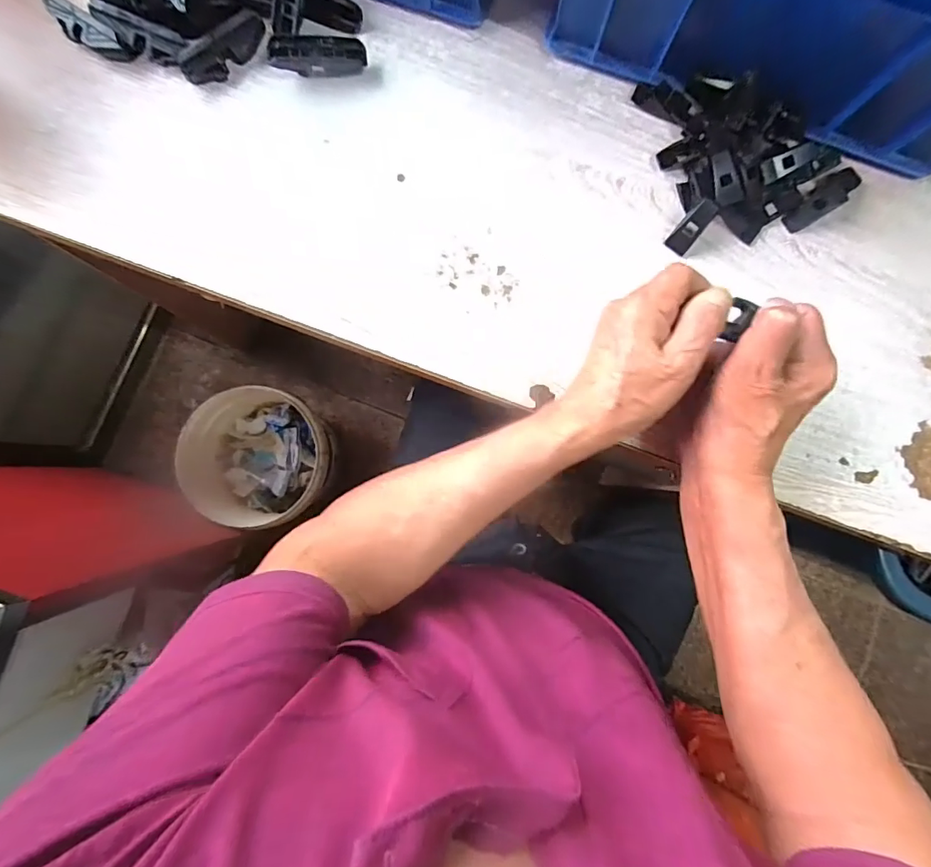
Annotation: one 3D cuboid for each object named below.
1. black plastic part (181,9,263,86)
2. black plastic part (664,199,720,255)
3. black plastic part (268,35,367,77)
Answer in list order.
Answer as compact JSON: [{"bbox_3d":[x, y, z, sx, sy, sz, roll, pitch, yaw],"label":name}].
[{"bbox_3d":[-0.186,-0.297,0.359,0.071,0.017,0.021,-33,88,-4],"label":"black plastic part"},{"bbox_3d":[0.174,-0.159,0.356,0.018,0.007,0.040,40,115,1],"label":"black plastic part"},{"bbox_3d":[-0.114,-0.294,0.361,0.071,0.018,0.021,-6,86,-2],"label":"black plastic part"}]

